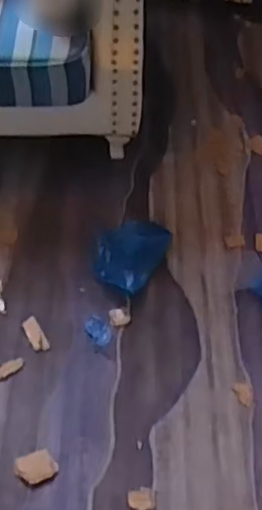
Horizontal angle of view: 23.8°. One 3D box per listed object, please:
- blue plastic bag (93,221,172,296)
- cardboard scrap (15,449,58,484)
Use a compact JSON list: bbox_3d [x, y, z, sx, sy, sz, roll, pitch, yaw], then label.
[{"bbox_3d":[-0.011,-0.016,1.586,0.174,0.092,0.186,31,59,20],"label":"blue plastic bag"},{"bbox_3d":[-0.196,0.440,1.292,0.079,0.029,0.060,-23,58,-17],"label":"cardboard scrap"}]

